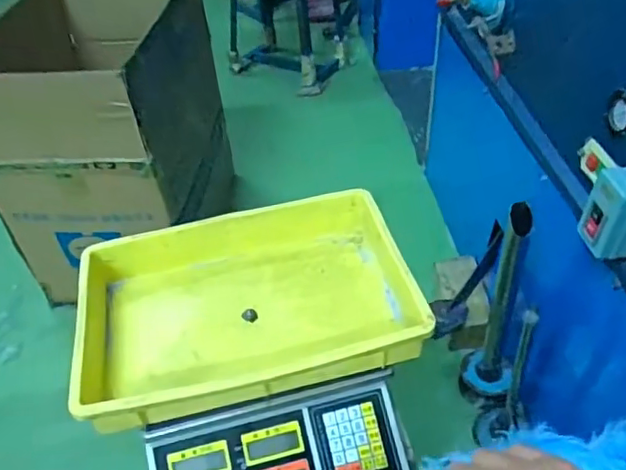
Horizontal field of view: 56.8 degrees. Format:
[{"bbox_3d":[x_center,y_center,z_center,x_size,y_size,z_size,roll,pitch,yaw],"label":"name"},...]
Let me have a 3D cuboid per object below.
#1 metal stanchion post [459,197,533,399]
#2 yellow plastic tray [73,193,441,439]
[{"bbox_3d":[0.317,0.141,0.985,0.093,0.439,0.090,14,46,19],"label":"metal stanchion post"},{"bbox_3d":[-0.076,0.074,0.655,0.351,0.060,0.243,-12,43,-8],"label":"yellow plastic tray"}]

